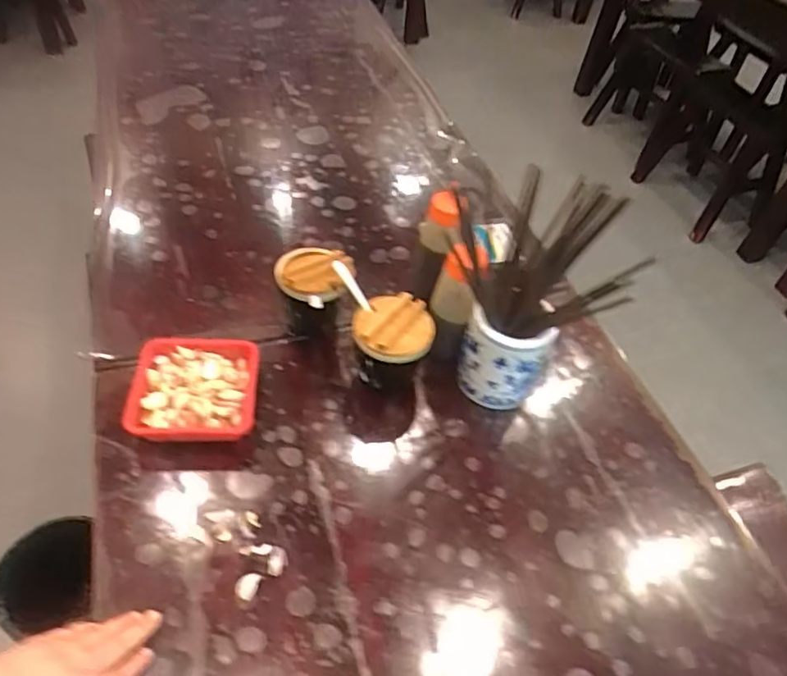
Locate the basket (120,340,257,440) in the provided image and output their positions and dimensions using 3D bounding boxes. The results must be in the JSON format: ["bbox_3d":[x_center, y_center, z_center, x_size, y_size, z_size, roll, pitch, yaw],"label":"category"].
[{"bbox_3d":[-0.227,0.065,0.694,0.136,0.048,0.132,2,48,-5],"label":"basket"}]

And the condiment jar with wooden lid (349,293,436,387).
[{"bbox_3d":[-0.003,0.024,0.743,0.092,0.133,0.096,2,46,-2],"label":"condiment jar with wooden lid"}]

